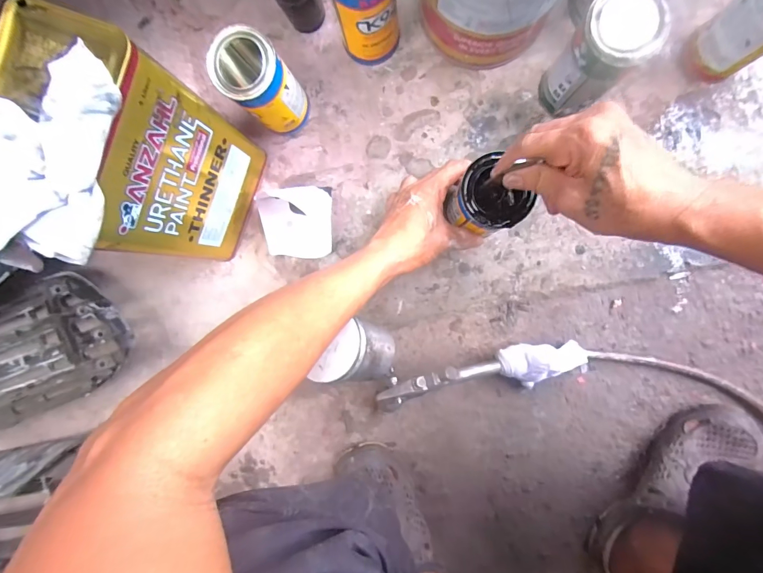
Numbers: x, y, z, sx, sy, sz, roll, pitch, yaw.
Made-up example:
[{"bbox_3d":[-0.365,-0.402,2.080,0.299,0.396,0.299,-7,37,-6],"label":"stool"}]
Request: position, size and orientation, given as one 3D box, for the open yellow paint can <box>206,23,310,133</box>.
[{"bbox_3d":[-0.136,-0.235,0.441,0.077,0.137,0.063,-40,90,5],"label":"open yellow paint can"}]

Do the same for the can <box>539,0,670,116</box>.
[{"bbox_3d":[0.232,-0.248,0.407,0.069,0.136,0.071,0,93,4],"label":"can"}]

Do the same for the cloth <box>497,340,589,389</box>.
[{"bbox_3d":[0.211,0.104,0.477,0.120,0.050,0.064,-6,93,5],"label":"cloth"}]

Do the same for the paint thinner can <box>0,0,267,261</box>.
[{"bbox_3d":[-0.234,-0.123,0.394,0.108,0.247,0.171,12,94,4],"label":"paint thinner can"}]

